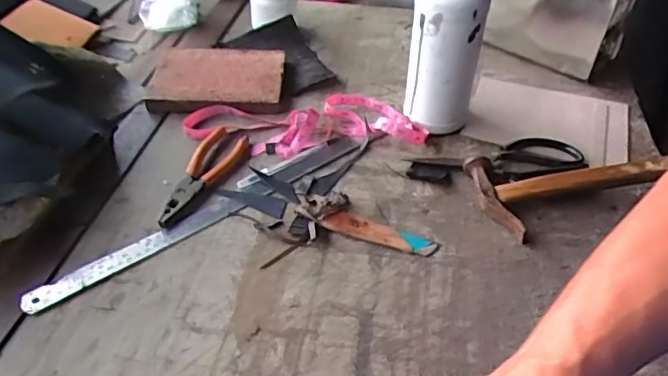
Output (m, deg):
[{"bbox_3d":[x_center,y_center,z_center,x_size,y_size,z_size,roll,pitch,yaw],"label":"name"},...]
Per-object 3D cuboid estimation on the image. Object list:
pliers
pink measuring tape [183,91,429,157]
[{"bbox_3d":[-0.149,-0.019,0.652,0.052,0.019,0.169,11,43,10],"label":"pliers"},{"bbox_3d":[-0.041,-0.092,0.718,0.293,0.034,0.118,-3,42,-5],"label":"pink measuring tape"}]

